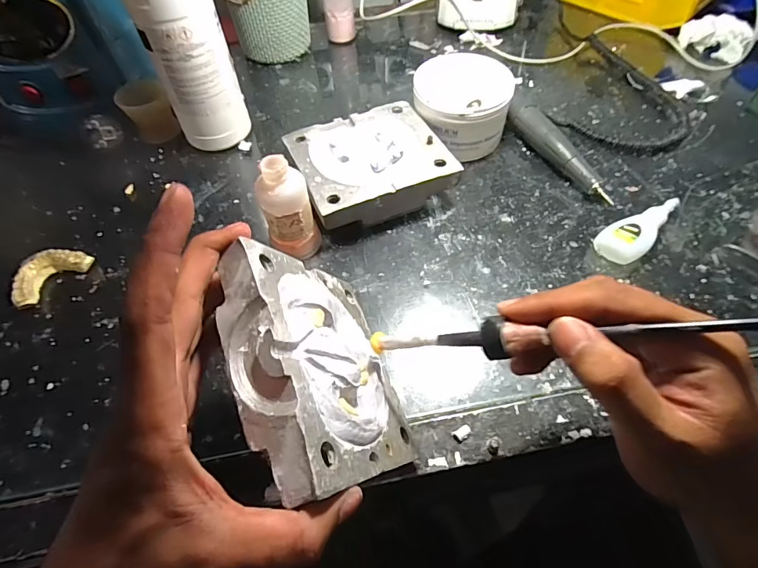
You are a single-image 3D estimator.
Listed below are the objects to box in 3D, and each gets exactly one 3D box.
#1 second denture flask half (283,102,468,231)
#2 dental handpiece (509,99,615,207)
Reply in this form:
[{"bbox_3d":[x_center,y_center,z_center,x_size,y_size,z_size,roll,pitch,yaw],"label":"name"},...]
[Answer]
[{"bbox_3d":[-0.009,-0.104,0.396,0.125,0.043,0.114,-21,58,-12],"label":"second denture flask half"},{"bbox_3d":[0.170,-0.126,0.417,0.021,0.029,0.137,-21,58,-12],"label":"dental handpiece"}]

